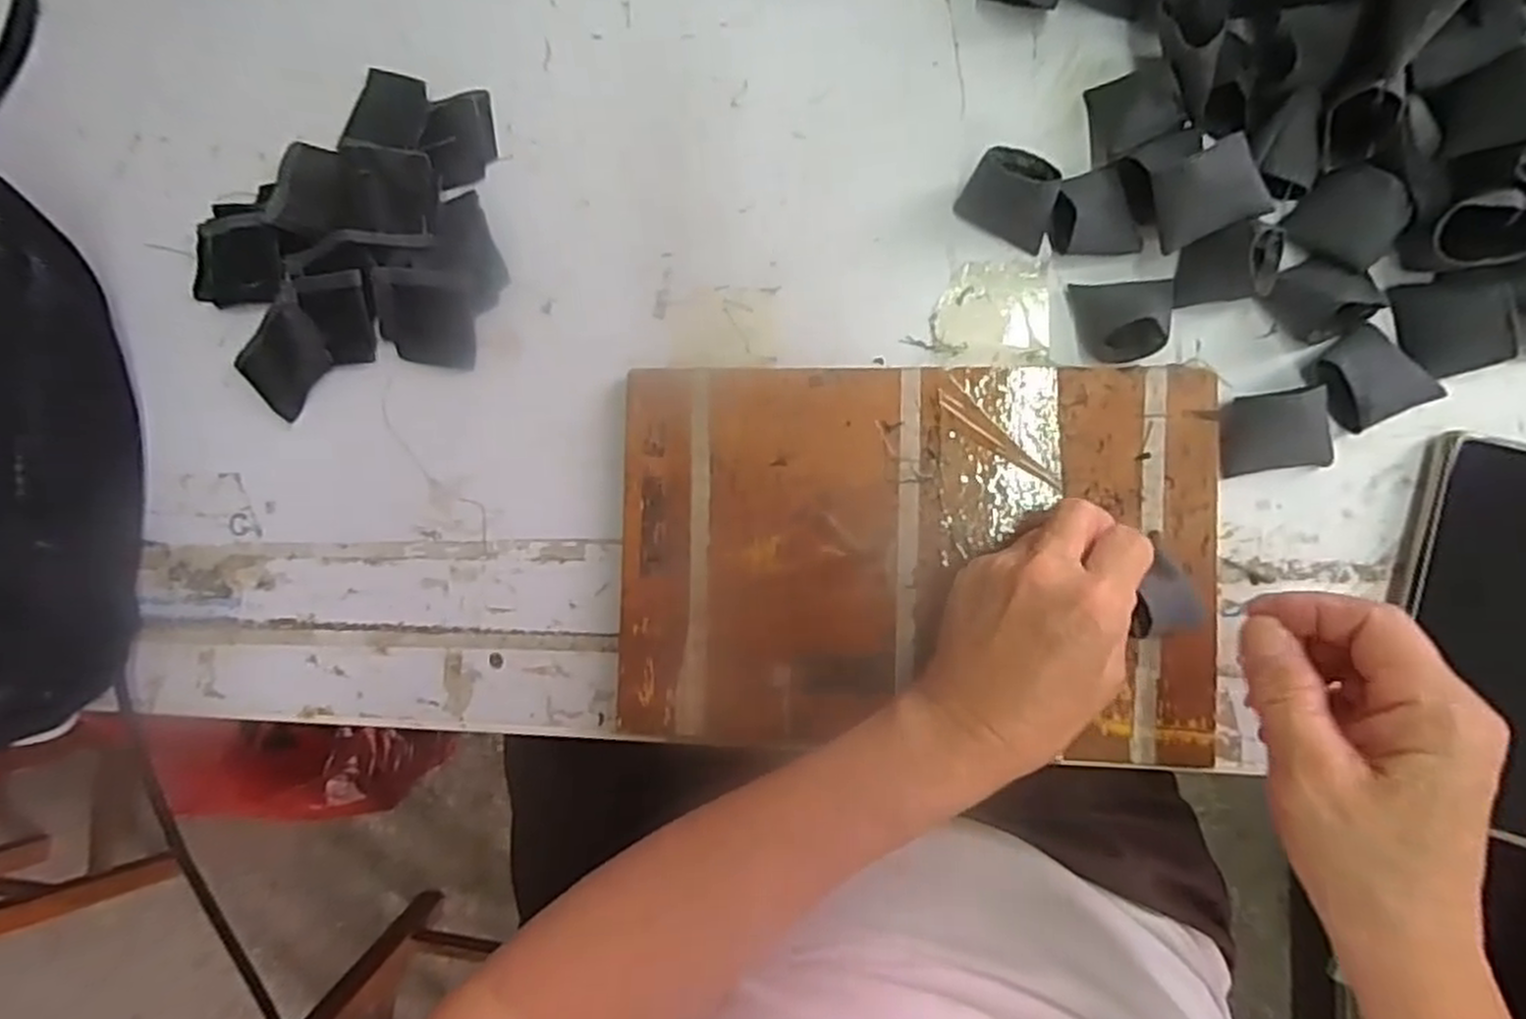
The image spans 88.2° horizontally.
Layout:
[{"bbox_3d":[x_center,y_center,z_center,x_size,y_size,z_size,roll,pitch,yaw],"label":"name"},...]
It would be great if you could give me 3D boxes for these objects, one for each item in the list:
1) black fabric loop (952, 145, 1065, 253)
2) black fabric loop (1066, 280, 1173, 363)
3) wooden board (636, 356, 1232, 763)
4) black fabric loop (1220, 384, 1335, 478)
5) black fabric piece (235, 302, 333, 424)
[{"bbox_3d":[0.117,-0.147,0.366,0.042,0.027,0.032,30,91,9],"label":"black fabric loop"},{"bbox_3d":[0.164,-0.087,0.356,0.041,0.026,0.036,-1,87,8],"label":"black fabric loop"},{"bbox_3d":[0.067,0.022,0.369,0.270,0.007,0.175,1,87,8],"label":"wooden board"},{"bbox_3d":[0.227,-0.034,0.348,0.045,0.019,0.033,-7,86,8],"label":"black fabric loop"},{"bbox_3d":[-0.258,-0.083,0.422,0.047,0.012,0.051,41,93,8],"label":"black fabric piece"}]

